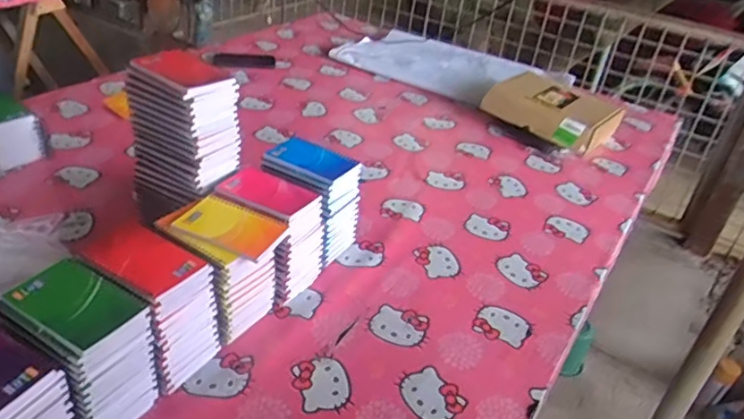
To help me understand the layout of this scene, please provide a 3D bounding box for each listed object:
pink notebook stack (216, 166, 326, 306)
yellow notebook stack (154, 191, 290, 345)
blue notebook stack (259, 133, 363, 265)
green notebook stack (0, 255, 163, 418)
[{"bbox_3d":[-0.154,0.037,0.871,0.144,0.141,0.114,23,36,22],"label":"pink notebook stack"},{"bbox_3d":[-0.203,0.076,0.800,0.139,0.143,0.119,23,36,22],"label":"yellow notebook stack"},{"bbox_3d":[-0.098,-0.011,0.946,0.136,0.154,0.104,24,36,23],"label":"blue notebook stack"},{"bbox_3d":[-0.314,0.154,0.646,0.130,0.153,0.101,25,37,24],"label":"green notebook stack"}]

